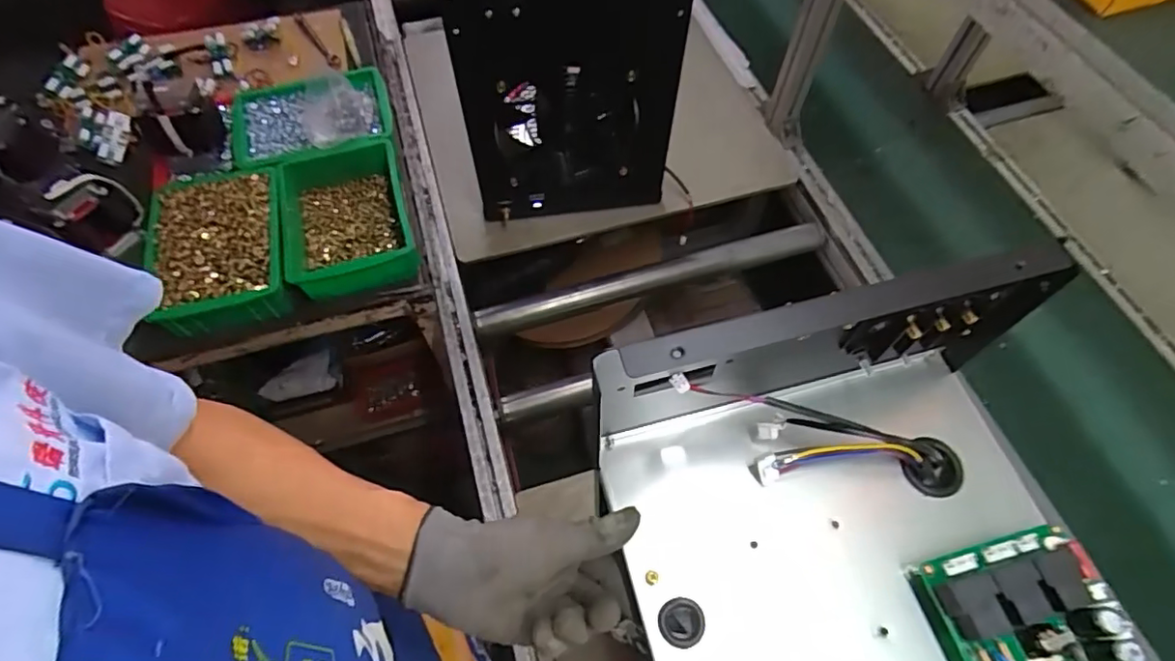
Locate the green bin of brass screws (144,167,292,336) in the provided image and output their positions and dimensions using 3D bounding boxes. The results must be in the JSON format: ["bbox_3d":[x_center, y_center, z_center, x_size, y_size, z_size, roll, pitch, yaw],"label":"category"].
[{"bbox_3d":[-0.532,-0.125,0.837,0.178,0.074,0.247,-16,59,-11],"label":"green bin of brass screws"}]

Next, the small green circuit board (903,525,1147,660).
[{"bbox_3d":[0.265,0.175,0.349,0.103,0.044,0.090,-11,58,-8],"label":"small green circuit board"}]

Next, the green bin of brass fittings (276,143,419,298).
[{"bbox_3d":[-0.367,-0.165,0.889,0.183,0.084,0.250,-15,58,-11],"label":"green bin of brass fittings"}]

